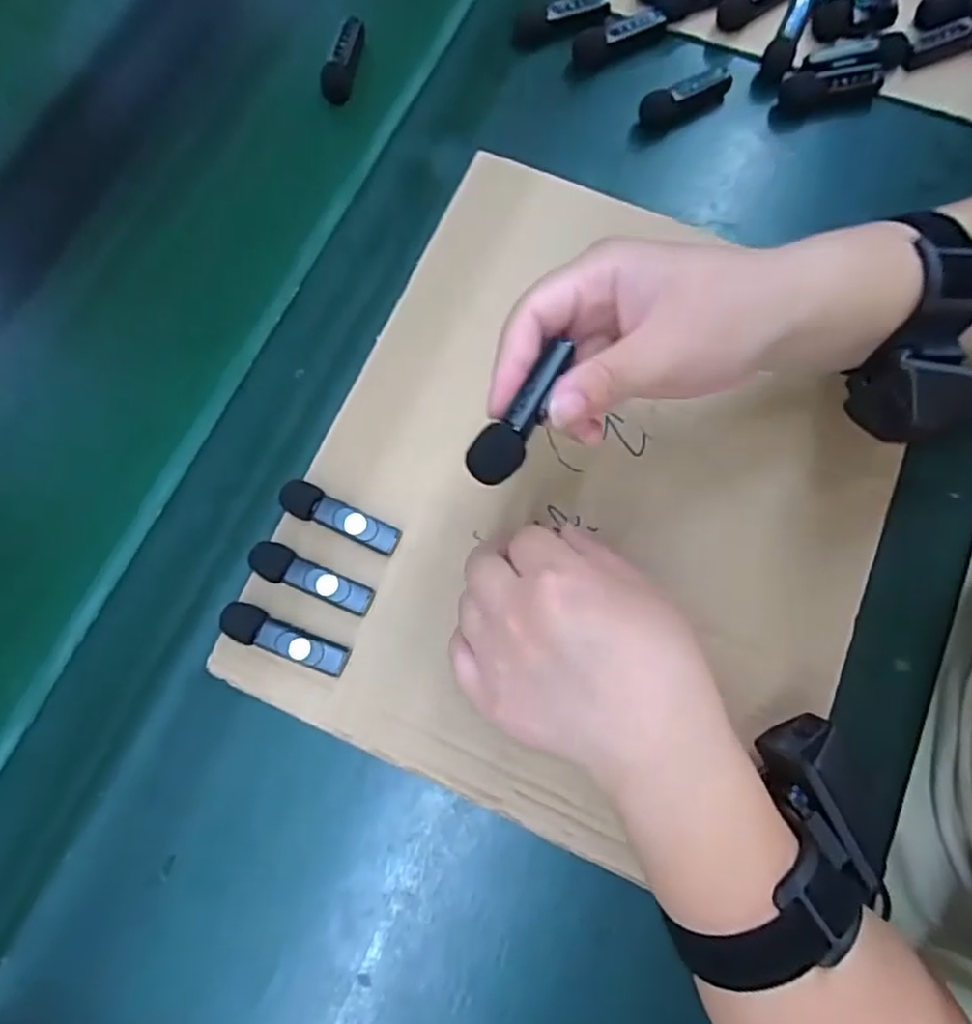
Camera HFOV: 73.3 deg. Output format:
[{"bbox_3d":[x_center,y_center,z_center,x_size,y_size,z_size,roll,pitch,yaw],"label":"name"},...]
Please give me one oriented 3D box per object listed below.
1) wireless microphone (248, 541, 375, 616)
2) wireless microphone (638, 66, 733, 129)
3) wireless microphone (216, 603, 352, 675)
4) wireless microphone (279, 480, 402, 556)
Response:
[{"bbox_3d":[-0.089,0.033,0.333,0.065,0.009,0.019,19,77,5],"label":"wireless microphone"},{"bbox_3d":[0.126,-0.263,0.416,0.059,0.020,0.014,-23,77,-6],"label":"wireless microphone"},{"bbox_3d":[-0.101,0.064,0.329,0.066,0.016,0.018,20,77,5],"label":"wireless microphone"},{"bbox_3d":[-0.077,0.003,0.344,0.066,0.015,0.018,26,77,6],"label":"wireless microphone"}]

